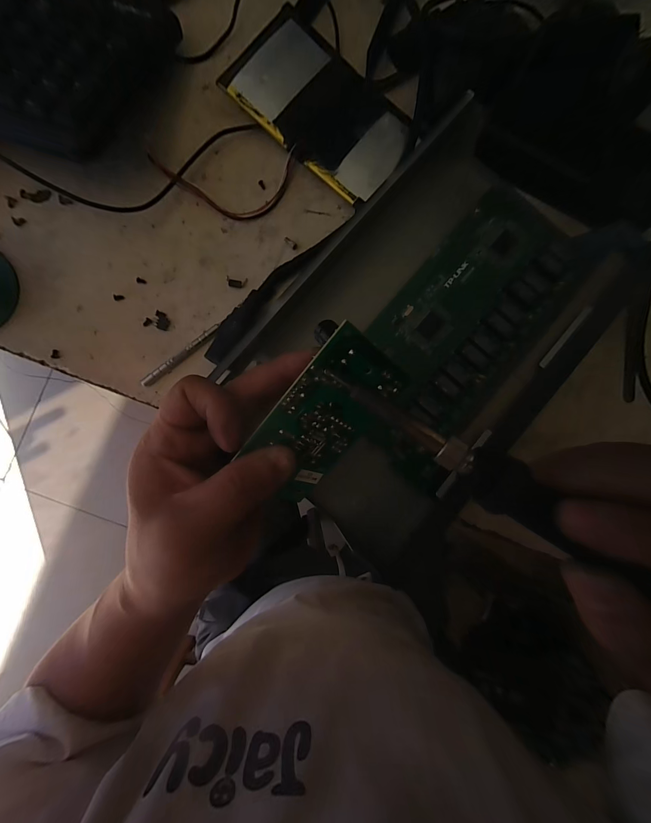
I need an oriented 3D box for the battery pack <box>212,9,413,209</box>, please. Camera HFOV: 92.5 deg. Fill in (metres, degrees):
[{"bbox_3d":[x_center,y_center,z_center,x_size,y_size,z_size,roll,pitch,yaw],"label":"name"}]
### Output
[{"bbox_3d":[-0.001,-0.230,0.239,0.138,0.014,0.081,40,90,-2],"label":"battery pack"}]

